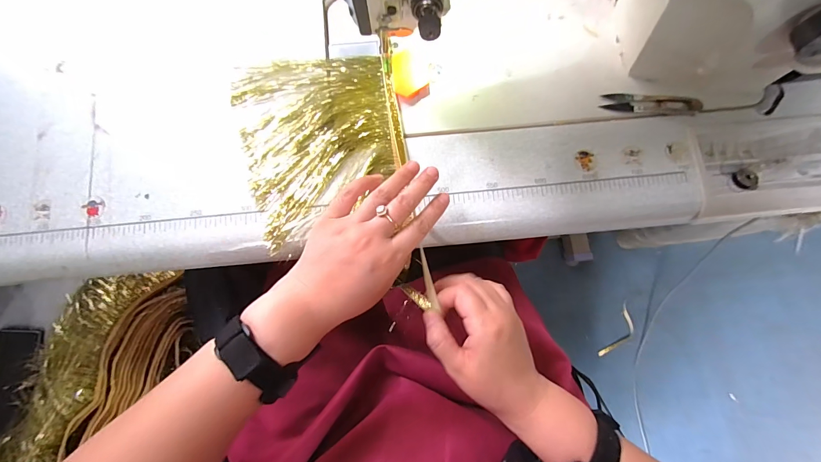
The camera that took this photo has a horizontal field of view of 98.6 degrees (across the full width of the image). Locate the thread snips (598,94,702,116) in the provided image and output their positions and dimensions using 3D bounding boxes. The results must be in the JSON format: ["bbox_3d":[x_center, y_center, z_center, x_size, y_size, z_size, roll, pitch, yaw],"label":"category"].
[{"bbox_3d":[0.257,-0.136,0.378,0.099,0.008,0.021,4,79,1],"label":"thread snips"}]

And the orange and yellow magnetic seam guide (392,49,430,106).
[{"bbox_3d":[0.000,-0.169,0.382,0.038,0.012,0.062,-4,79,-1],"label":"orange and yellow magnetic seam guide"}]

